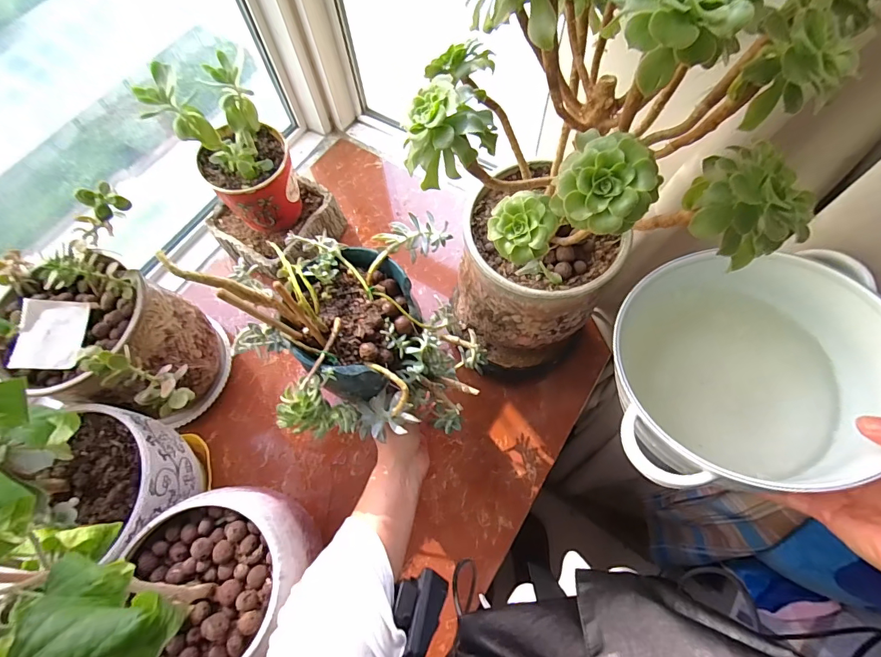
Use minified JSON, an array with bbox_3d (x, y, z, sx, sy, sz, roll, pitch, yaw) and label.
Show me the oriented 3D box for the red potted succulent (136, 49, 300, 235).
[{"bbox_3d":[-0.280,-0.246,0.598,0.114,0.229,0.119,-1,67,1],"label":"red potted succulent"}]

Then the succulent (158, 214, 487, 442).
[{"bbox_3d":[-0.080,-0.007,0.414,0.225,0.247,0.196,-9,67,-2],"label":"succulent"}]

